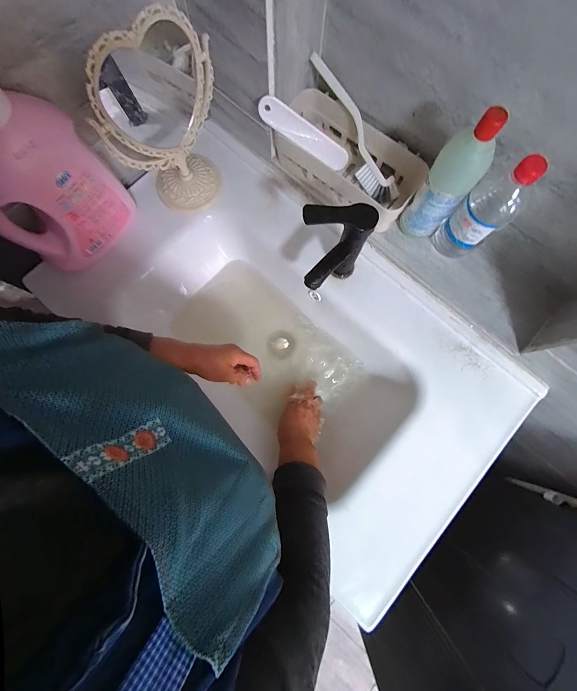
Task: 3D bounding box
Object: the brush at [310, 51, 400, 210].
[{"bbox_3d":[0.116,-0.361,0.483,0.043,0.034,0.258,-31,101,-7],"label":"brush"}]

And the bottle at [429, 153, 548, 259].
[{"bbox_3d":[0.280,-0.190,0.414,0.066,0.180,0.055,41,81,7],"label":"bottle"}]

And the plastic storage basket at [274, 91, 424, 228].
[{"bbox_3d":[0.100,-0.320,0.494,0.266,0.067,0.126,41,81,7],"label":"plastic storage basket"}]

